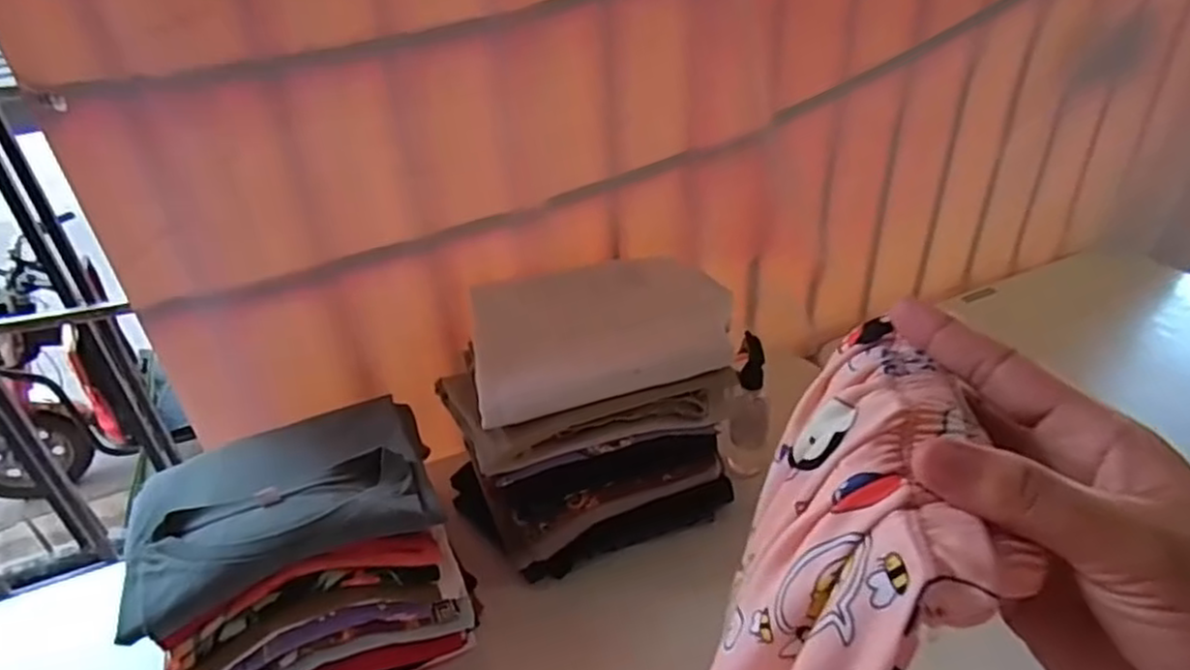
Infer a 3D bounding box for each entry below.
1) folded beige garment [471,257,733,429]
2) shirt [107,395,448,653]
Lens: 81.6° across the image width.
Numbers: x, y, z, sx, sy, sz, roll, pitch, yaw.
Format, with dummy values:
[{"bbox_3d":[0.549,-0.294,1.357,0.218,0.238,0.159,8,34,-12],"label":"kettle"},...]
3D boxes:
[{"bbox_3d":[0.010,-0.009,0.756,0.277,0.046,0.212,-8,34,-6],"label":"folded beige garment"},{"bbox_3d":[-0.289,0.134,0.624,0.247,0.046,0.205,-19,36,-21],"label":"shirt"}]

